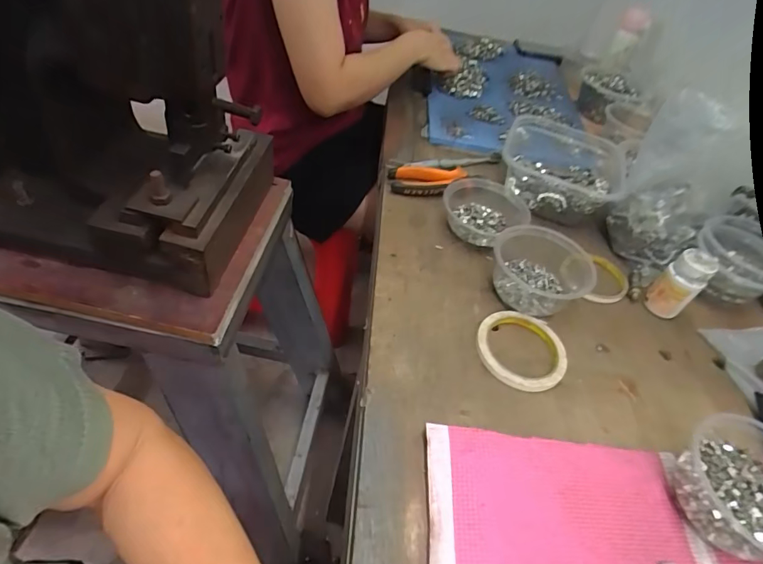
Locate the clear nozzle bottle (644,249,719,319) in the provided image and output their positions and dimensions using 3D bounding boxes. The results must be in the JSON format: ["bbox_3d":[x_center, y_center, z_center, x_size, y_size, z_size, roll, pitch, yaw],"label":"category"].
[{"bbox_3d":[0.363,0.004,0.569,0.044,0.082,0.045,-29,57,-32],"label":"clear nozzle bottle"}]

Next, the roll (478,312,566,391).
[{"bbox_3d":[0.153,0.073,0.509,0.097,0.018,0.100,7,46,-7],"label":"roll"}]

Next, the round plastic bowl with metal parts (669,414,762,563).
[{"bbox_3d":[0.311,0.182,0.397,0.104,0.066,0.109,7,46,-7],"label":"round plastic bowl with metal parts"}]

